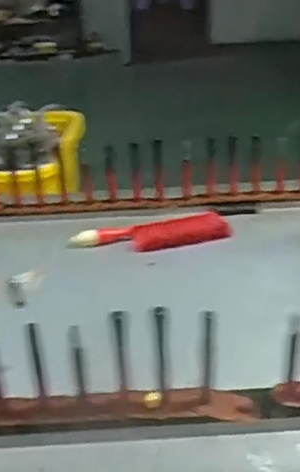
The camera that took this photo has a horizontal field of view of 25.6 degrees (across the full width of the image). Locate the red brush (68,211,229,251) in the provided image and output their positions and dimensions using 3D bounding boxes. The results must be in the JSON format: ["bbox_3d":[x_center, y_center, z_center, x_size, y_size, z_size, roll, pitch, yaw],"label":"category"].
[{"bbox_3d":[0.006,-0.004,1.272,0.304,0.028,0.086,-5,27,-11],"label":"red brush"}]

